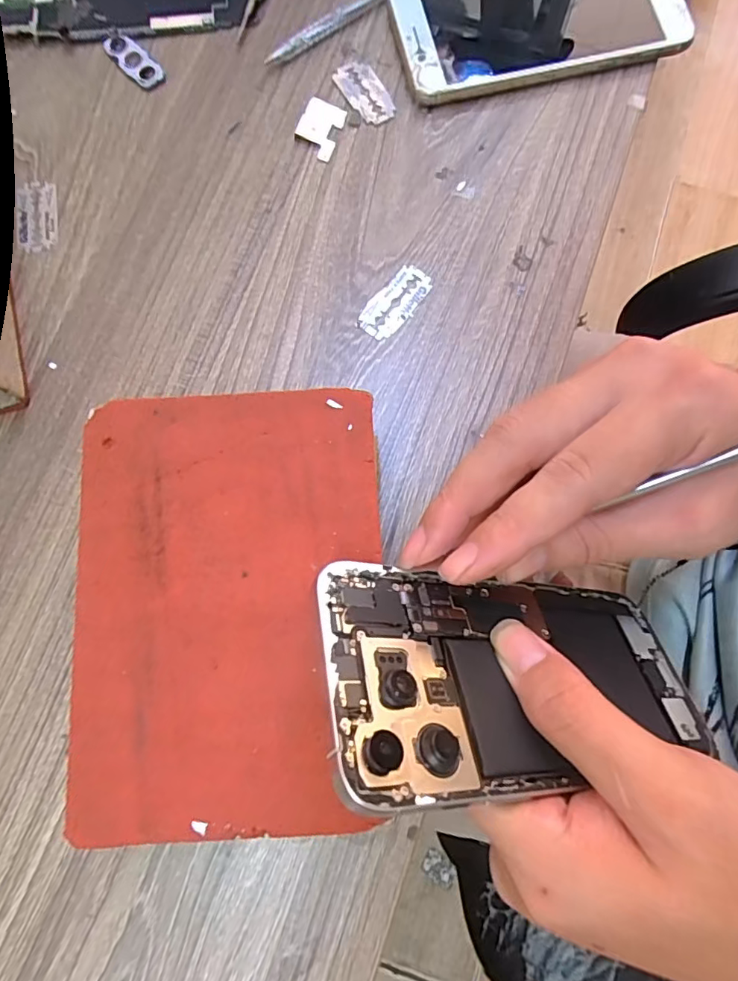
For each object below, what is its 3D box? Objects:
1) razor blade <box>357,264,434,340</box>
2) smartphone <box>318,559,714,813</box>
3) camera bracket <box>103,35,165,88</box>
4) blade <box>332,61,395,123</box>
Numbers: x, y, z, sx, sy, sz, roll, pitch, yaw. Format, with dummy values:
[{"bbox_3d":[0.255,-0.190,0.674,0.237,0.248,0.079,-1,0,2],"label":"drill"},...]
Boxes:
[{"bbox_3d":[0.013,-0.094,0.258,0.020,0.004,0.041,39,81,8],"label":"razor blade"},{"bbox_3d":[0.057,0.065,0.187,0.157,0.006,0.075,11,46,-27],"label":"smartphone"},{"bbox_3d":[-0.133,-0.243,0.291,0.044,0.004,0.015,43,82,9],"label":"camera bracket"},{"bbox_3d":[-0.002,-0.219,0.283,0.019,0.004,0.043,-30,79,-6],"label":"blade"}]

